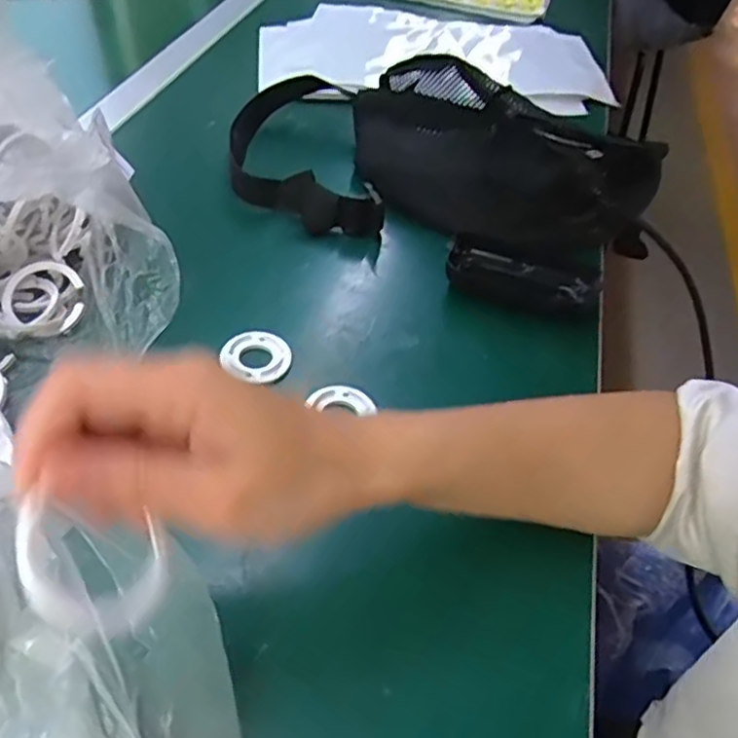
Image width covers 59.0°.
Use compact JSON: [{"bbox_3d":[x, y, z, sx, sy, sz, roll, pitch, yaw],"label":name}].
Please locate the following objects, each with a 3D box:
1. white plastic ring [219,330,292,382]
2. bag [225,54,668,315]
[{"bbox_3d":[-0.073,-0.010,0.423,0.042,0.005,0.042,3,46,-3],"label":"white plastic ring"},{"bbox_3d":[0.051,-0.177,0.545,0.359,0.093,0.189,22,48,15],"label":"bag"}]

